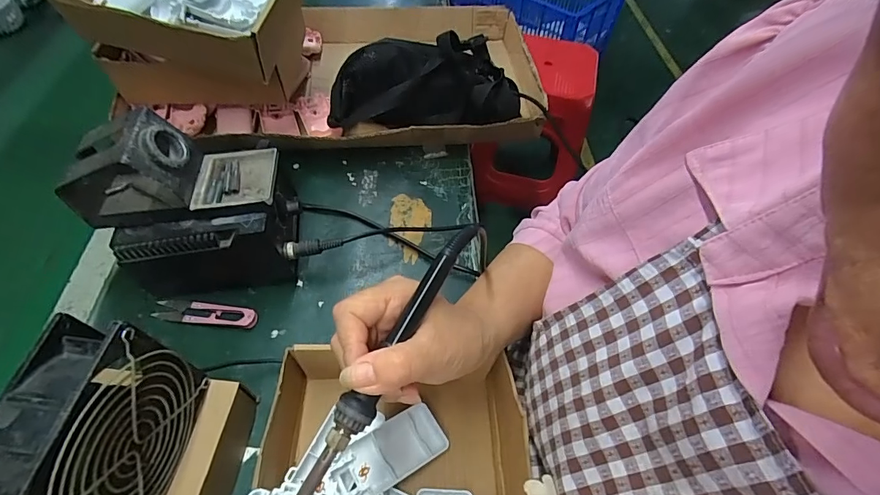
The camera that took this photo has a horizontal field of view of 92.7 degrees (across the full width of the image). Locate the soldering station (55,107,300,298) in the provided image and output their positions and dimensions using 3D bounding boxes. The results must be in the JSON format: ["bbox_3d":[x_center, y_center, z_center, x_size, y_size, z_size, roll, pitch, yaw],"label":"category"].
[{"bbox_3d":[-0.233,-0.038,0.402,0.176,0.156,0.105,-7,56,-9],"label":"soldering station"}]

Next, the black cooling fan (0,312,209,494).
[{"bbox_3d":[-0.205,0.118,0.252,0.044,0.112,0.116,6,55,1],"label":"black cooling fan"}]

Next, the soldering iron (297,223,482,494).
[{"bbox_3d":[-0.032,0.070,0.252,0.020,0.020,0.212,27,71,13],"label":"soldering iron"}]

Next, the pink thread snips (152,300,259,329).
[{"bbox_3d":[-0.236,0.065,0.424,0.105,0.011,0.023,7,55,0],"label":"pink thread snips"}]

